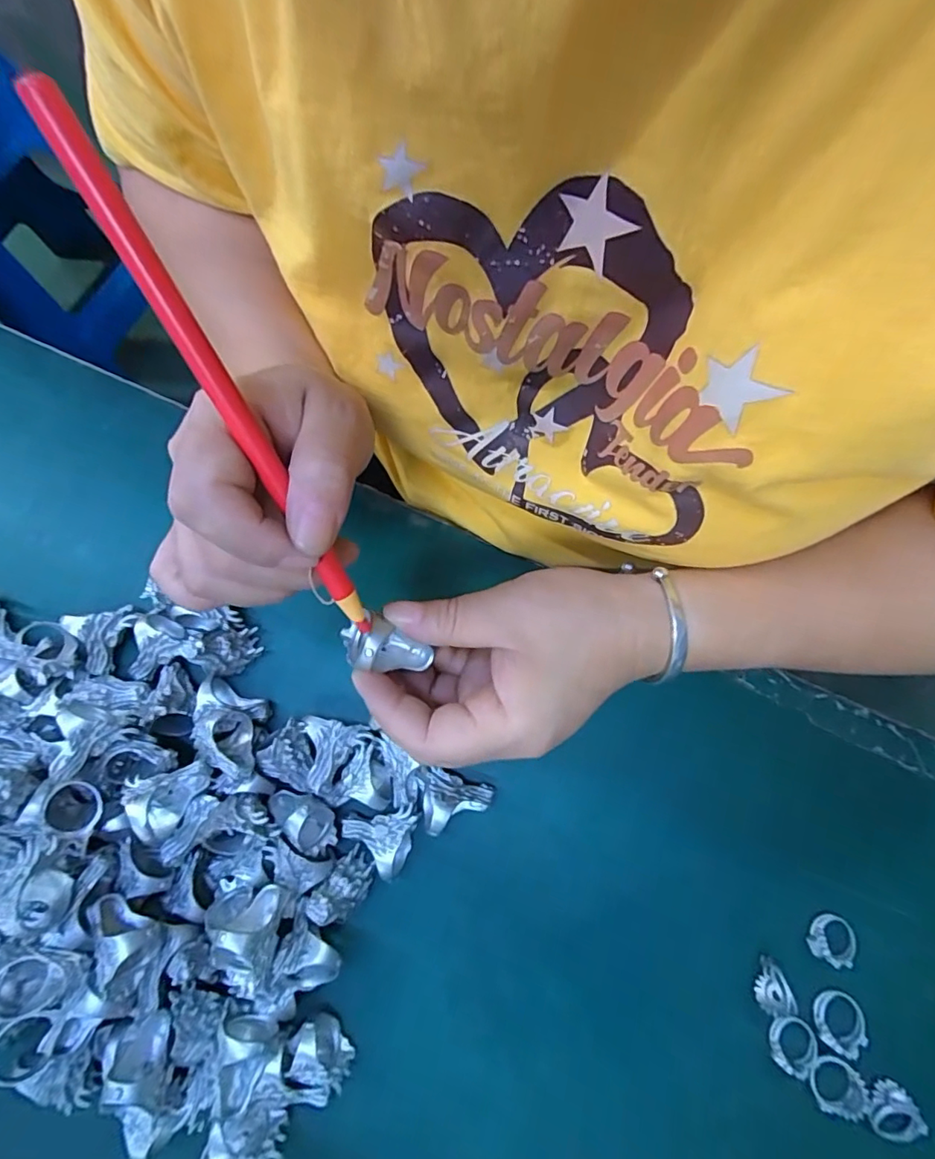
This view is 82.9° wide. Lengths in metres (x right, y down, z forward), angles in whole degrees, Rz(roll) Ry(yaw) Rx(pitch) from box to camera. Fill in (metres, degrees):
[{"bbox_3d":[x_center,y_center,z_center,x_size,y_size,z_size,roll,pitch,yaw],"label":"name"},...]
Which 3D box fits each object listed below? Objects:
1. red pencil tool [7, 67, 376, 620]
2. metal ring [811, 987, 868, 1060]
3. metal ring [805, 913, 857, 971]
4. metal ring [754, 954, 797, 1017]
[{"bbox_3d":[-0.071,-0.050,0.164,0.009,0.008,0.167,-28,117,-5],"label":"red pencil tool"},{"bbox_3d":[0.174,0.205,0.245,0.022,0.005,0.023,0,76,2],"label":"metal ring"},{"bbox_3d":[0.178,0.174,0.255,0.021,0.007,0.021,28,78,8],"label":"metal ring"},{"bbox_3d":[0.145,0.194,0.251,0.015,0.008,0.023,-9,76,-1],"label":"metal ring"}]

